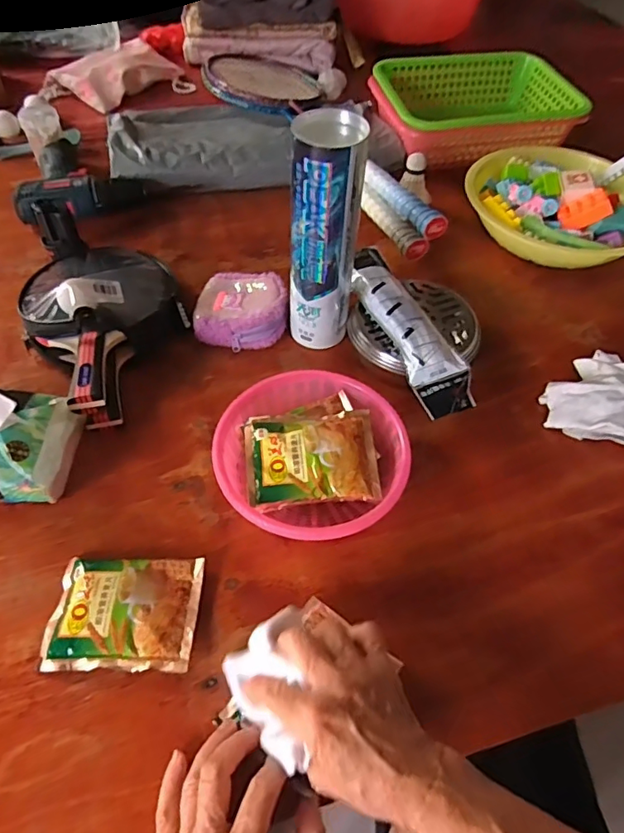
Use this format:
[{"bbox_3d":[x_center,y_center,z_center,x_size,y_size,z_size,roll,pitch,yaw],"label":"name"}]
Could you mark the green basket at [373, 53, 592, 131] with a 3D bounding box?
[{"bbox_3d":[0.254,-0.502,0.851,0.288,0.082,0.185,-6,55,-5],"label":"green basket"}]

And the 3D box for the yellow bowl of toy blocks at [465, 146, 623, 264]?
[{"bbox_3d":[0.331,-0.282,0.704,0.246,0.070,0.219,8,55,5],"label":"yellow bowl of toy blocks"}]

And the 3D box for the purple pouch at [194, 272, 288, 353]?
[{"bbox_3d":[-0.081,-0.125,0.607,0.105,0.041,0.103,4,54,1],"label":"purple pouch"}]

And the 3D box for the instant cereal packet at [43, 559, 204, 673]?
[{"bbox_3d":[-0.147,0.154,0.415,0.111,0.016,0.084,1,54,0],"label":"instant cereal packet"}]

